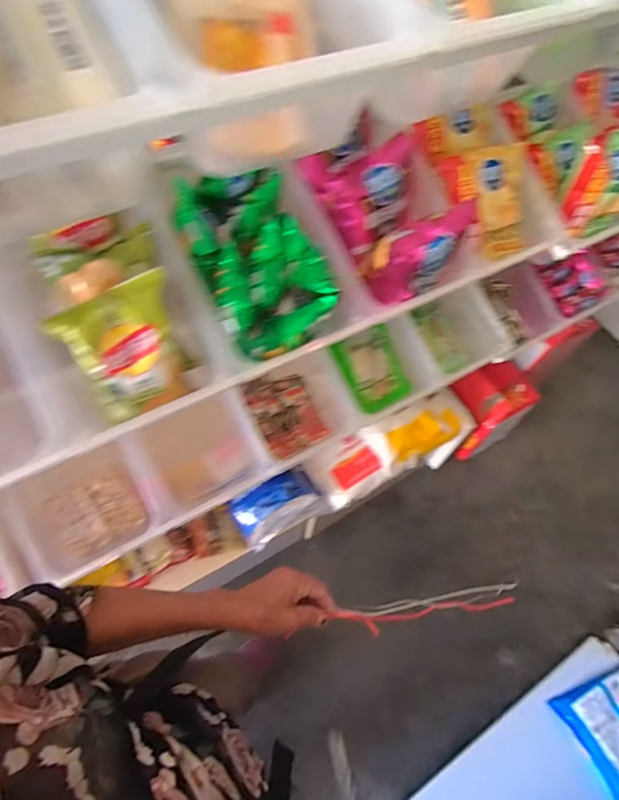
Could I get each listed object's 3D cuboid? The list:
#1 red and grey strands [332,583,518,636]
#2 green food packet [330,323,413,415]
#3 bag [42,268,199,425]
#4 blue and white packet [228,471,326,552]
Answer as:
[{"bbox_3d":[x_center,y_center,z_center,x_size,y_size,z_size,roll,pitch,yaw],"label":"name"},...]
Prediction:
[{"bbox_3d":[0.127,0.238,0.493,0.202,0.024,0.028,-13,61,8],"label":"red and grey strands"},{"bbox_3d":[0.142,-0.068,0.945,0.187,0.031,0.187,-31,93,-35],"label":"green food packet"},{"bbox_3d":[-0.208,-0.055,0.515,0.122,0.165,0.045,-23,48,-15],"label":"bag"},{"bbox_3d":[-0.075,0.250,1.035,0.200,0.101,0.112,-26,65,-17],"label":"blue and white packet"}]

